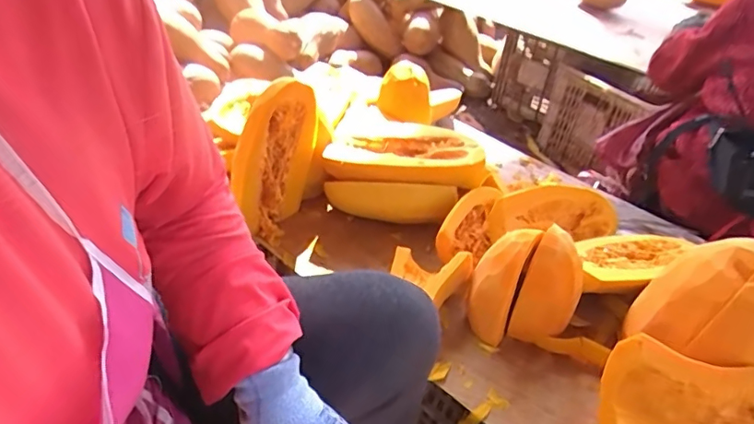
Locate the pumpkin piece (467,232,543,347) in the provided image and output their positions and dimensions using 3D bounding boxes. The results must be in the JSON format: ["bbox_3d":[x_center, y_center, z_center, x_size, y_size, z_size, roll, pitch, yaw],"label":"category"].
[{"bbox_3d":[0.159,0.095,0.693,0.067,0.166,0.058,23,19,21],"label":"pumpkin piece"}]

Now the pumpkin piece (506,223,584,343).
[{"bbox_3d":[0.231,0.105,0.690,0.073,0.159,0.041,16,19,13],"label":"pumpkin piece"}]

